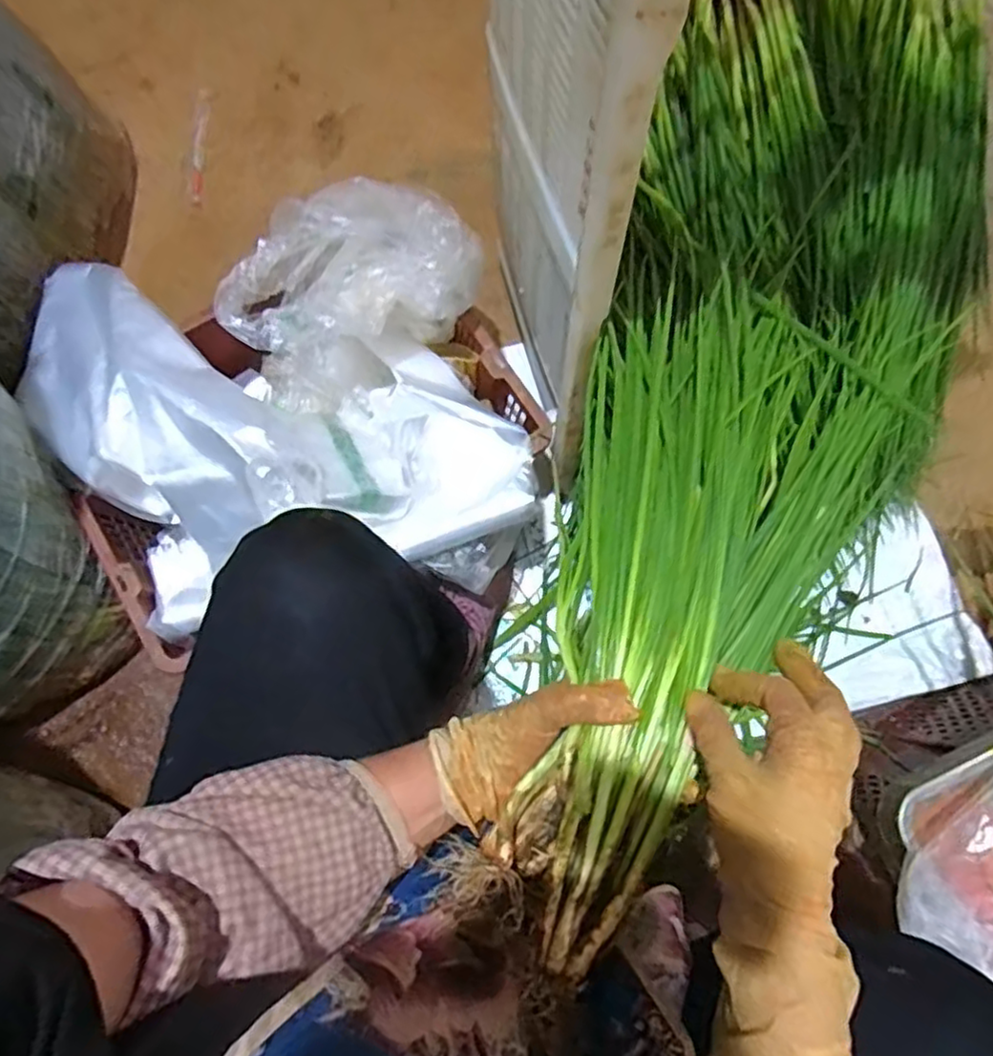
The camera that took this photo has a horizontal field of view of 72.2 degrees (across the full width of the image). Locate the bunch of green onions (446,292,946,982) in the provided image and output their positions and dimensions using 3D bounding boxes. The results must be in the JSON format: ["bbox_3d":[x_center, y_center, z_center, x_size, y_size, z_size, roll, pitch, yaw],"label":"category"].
[{"bbox_3d":[0.127,0.012,0.447,0.199,0.052,0.477,32,71,5],"label":"bunch of green onions"}]

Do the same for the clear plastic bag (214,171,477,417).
[{"bbox_3d":[-0.153,-0.252,0.713,0.253,0.130,0.175,-36,79,-10],"label":"clear plastic bag"}]

